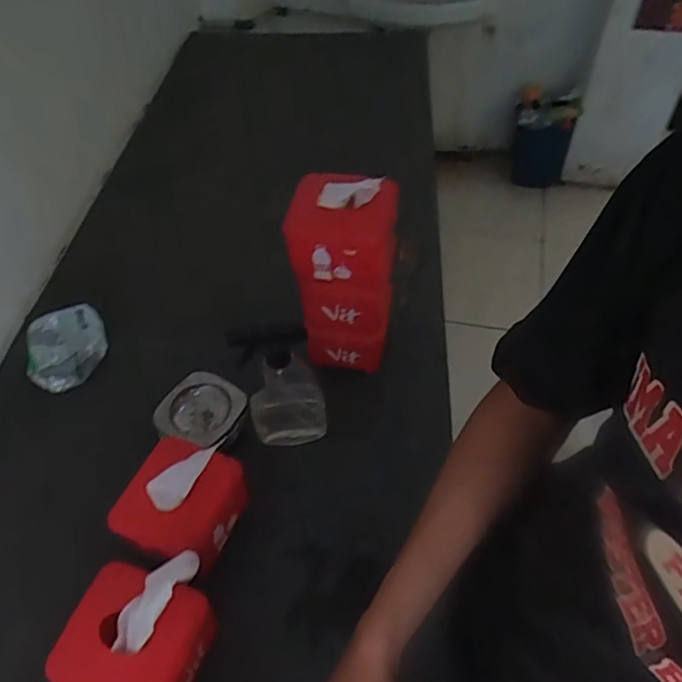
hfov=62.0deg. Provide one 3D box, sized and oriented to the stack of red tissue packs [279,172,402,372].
[{"bbox_3d":[0.004,-0.084,0.770,0.135,0.273,0.090,-1,49,1],"label":"stack of red tissue packs"}]

